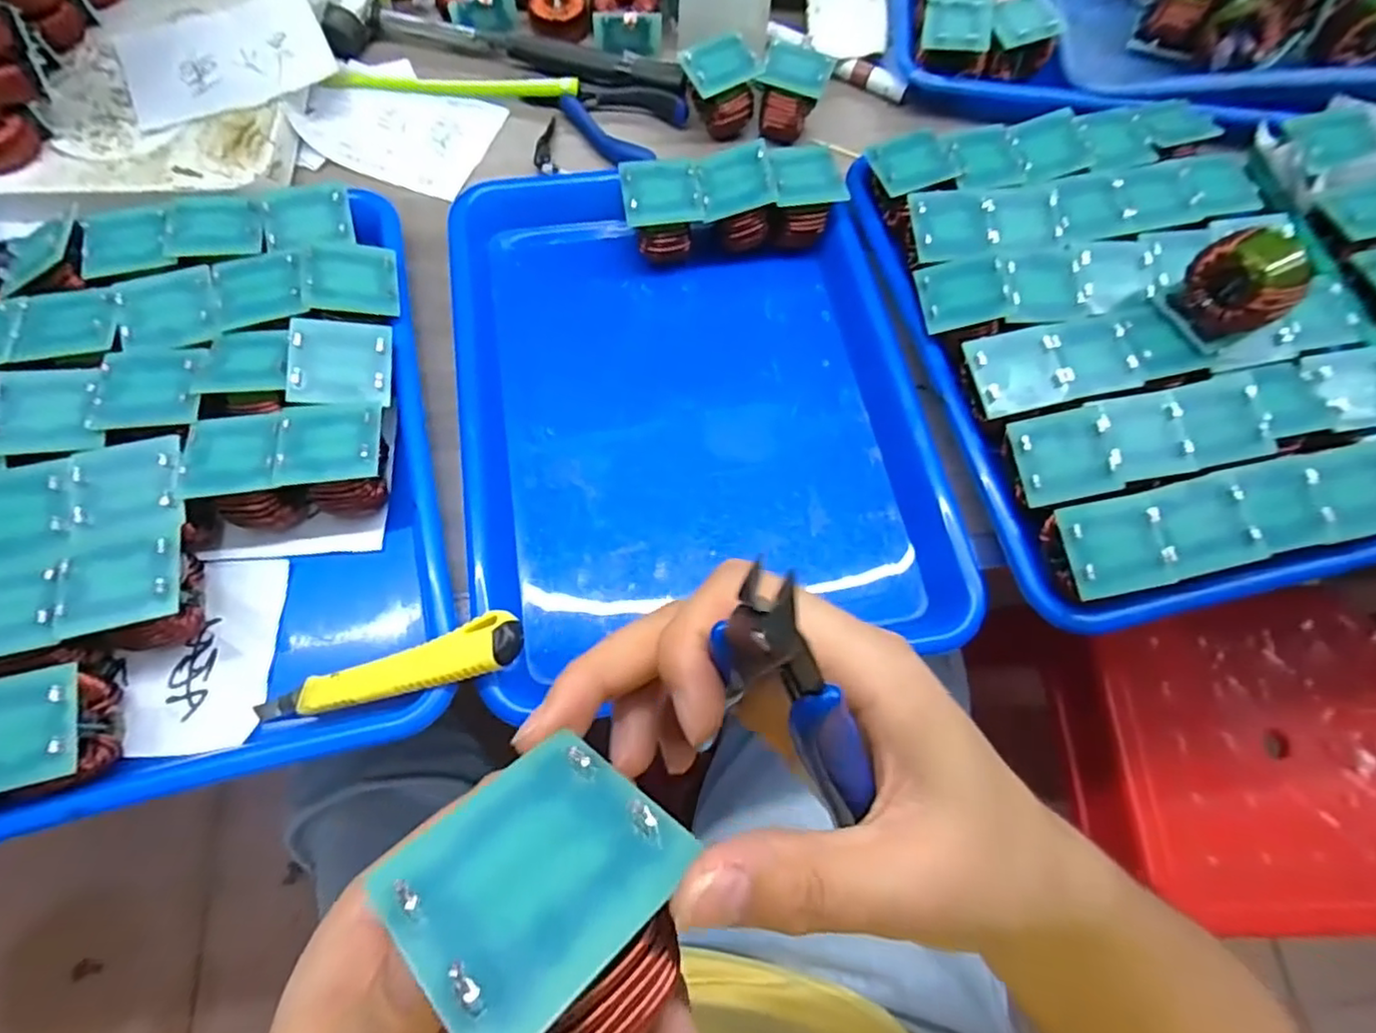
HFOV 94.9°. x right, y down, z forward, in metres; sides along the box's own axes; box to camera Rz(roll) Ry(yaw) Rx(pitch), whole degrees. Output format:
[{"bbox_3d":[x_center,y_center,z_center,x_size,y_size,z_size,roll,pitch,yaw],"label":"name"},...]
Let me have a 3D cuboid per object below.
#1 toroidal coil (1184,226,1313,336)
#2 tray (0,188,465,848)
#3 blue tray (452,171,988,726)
[{"bbox_3d":[0.293,-0.121,0.338,0.032,0.050,0.043,-10,69,-6],"label":"toroidal coil"},{"bbox_3d":[-0.259,-0.025,0.320,0.248,0.049,0.313,-15,70,-8],"label":"tray"},{"bbox_3d":[0.006,-0.073,0.366,0.259,0.032,0.311,-9,69,-6],"label":"blue tray"}]

